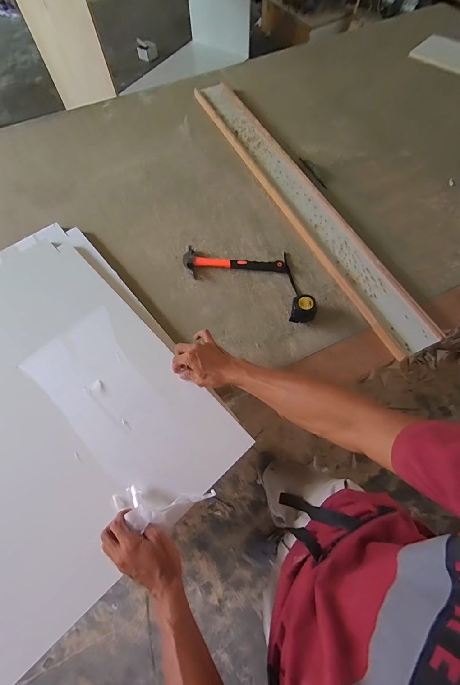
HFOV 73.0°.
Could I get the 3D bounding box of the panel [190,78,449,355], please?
[{"bbox_3d":[0.192,-0.443,0.912,0.128,0.025,1.127,-26,67,-5],"label":"panel"}]

